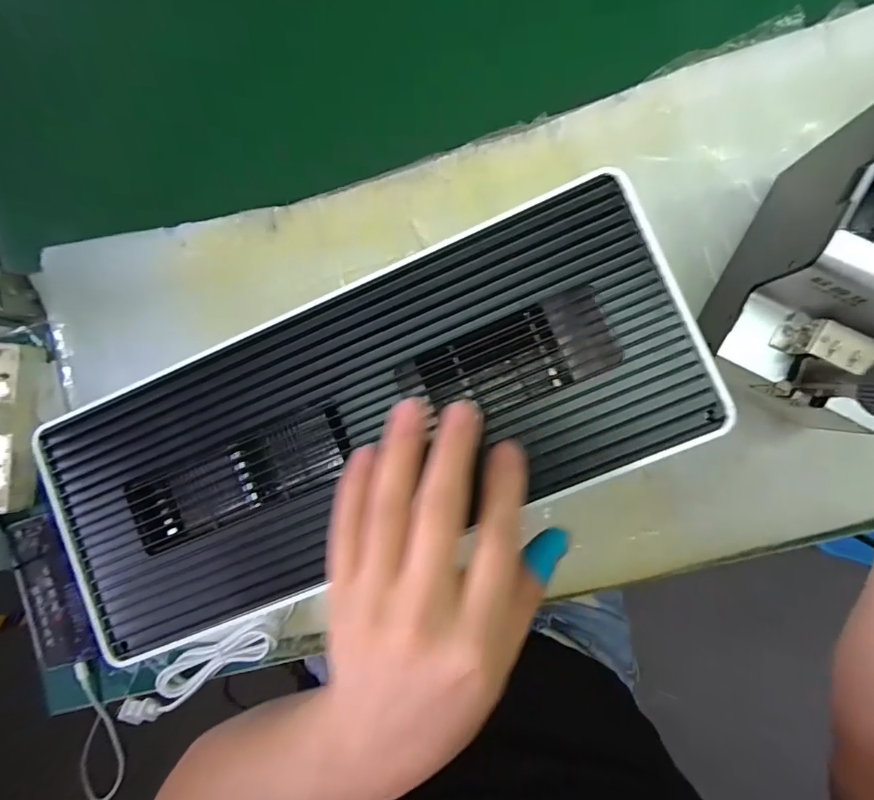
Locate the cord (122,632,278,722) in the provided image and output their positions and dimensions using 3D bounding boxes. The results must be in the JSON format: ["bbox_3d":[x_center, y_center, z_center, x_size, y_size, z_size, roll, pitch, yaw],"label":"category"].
[{"bbox_3d":[-0.241,0.271,0.467,0.186,0.024,0.040,-33,86,6],"label":"cord"}]

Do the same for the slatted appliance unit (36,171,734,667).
[{"bbox_3d":[-0.039,0.016,0.259,0.338,0.048,0.138,-23,87,8],"label":"slatted appliance unit"}]

